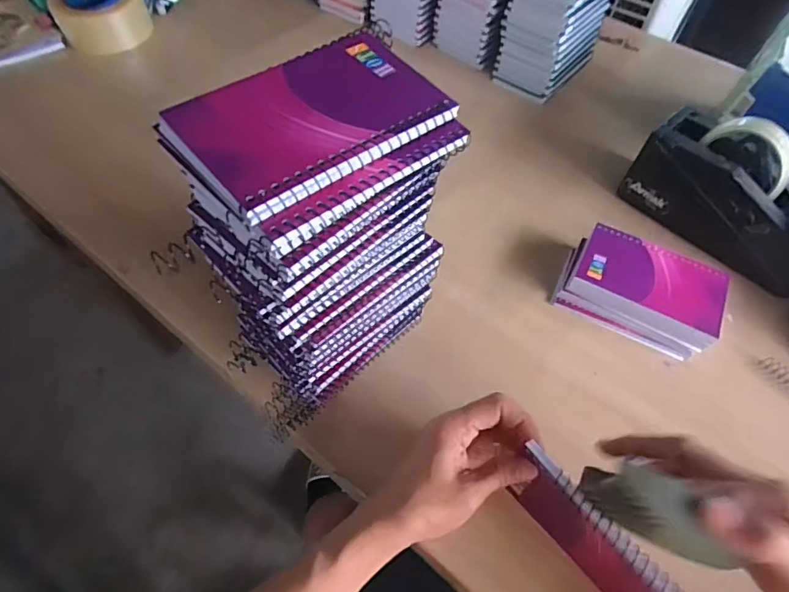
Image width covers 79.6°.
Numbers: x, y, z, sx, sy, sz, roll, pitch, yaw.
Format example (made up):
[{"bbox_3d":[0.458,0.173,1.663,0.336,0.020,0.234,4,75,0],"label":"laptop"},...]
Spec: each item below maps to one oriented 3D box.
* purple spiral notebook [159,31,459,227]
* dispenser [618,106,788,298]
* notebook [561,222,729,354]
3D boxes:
[{"bbox_3d":[-0.039,-0.092,0.238,0.130,0.009,0.082,-37,66,-24],"label":"purple spiral notebook"},{"bbox_3d":[0.348,-0.105,0.480,0.065,0.116,0.192,-36,64,-25],"label":"dispenser"},{"bbox_3d":[0.239,-0.013,0.444,0.128,0.018,0.082,27,60,16],"label":"notebook"}]

